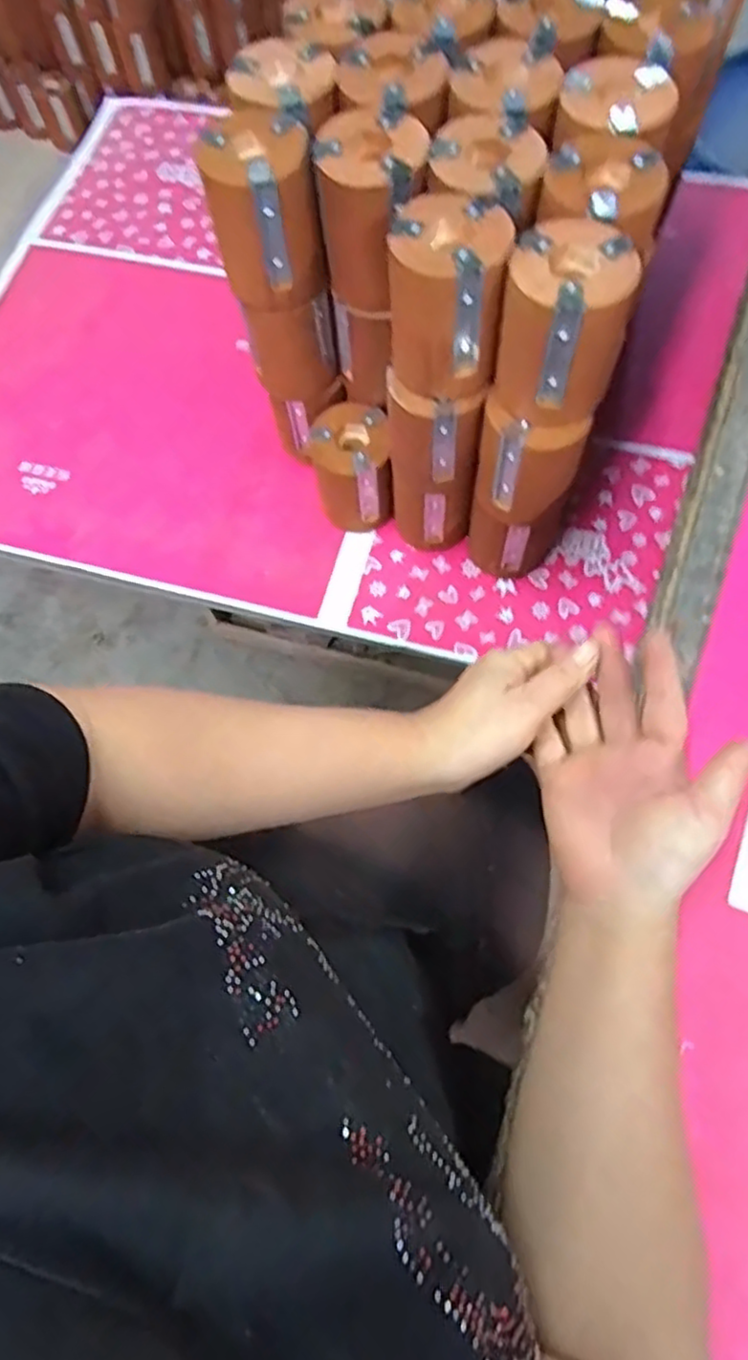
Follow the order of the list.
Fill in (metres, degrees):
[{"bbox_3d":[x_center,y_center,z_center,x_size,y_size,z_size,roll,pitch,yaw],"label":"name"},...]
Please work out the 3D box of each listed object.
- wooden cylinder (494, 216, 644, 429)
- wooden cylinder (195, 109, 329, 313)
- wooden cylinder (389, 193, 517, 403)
[{"bbox_3d":[0.126,-0.237,0.476,0.077,0.097,0.077,12,72,6],"label":"wooden cylinder"},{"bbox_3d":[-0.079,-0.342,0.517,0.075,0.098,0.074,-12,71,-2],"label":"wooden cylinder"},{"bbox_3d":[0.050,-0.264,0.489,0.076,0.098,0.079,9,71,5],"label":"wooden cylinder"}]

